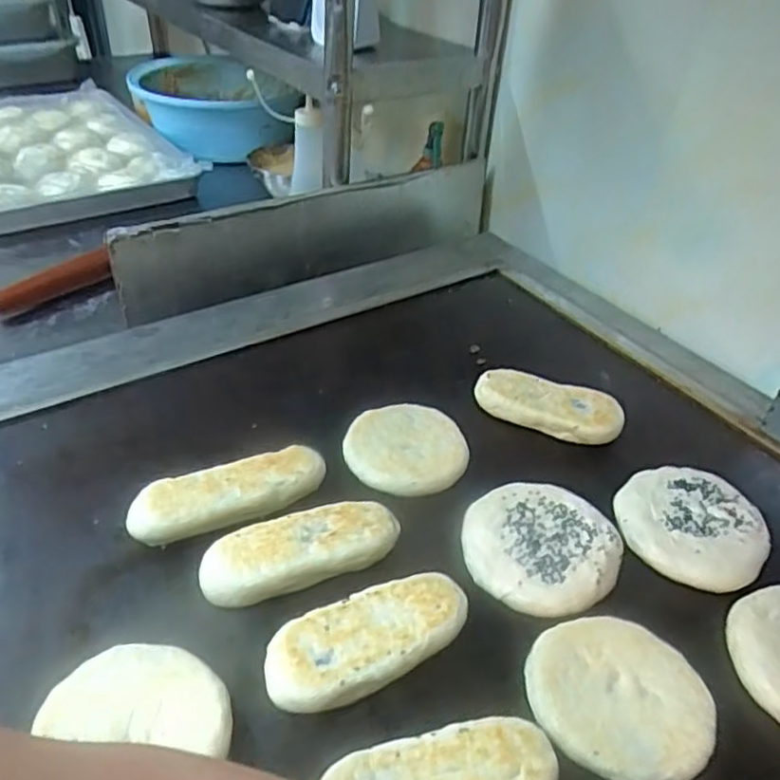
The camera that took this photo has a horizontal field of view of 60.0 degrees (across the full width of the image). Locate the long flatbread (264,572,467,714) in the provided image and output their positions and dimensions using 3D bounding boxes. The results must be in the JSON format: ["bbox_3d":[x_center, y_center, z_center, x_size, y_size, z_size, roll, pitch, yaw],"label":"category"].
[{"bbox_3d":[-0.015,0.174,0.467,0.143,0.031,0.061,-20,44,-27],"label":"long flatbread"}]

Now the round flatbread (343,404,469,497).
[{"bbox_3d":[0.014,0.054,0.621,0.108,0.029,0.099,2,38,-2],"label":"round flatbread"}]

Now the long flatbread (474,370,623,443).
[{"bbox_3d":[0.157,0.017,0.676,0.141,0.029,0.055,12,39,11],"label":"long flatbread"}]

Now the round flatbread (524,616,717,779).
[{"bbox_3d":[0.151,0.205,0.452,0.115,0.020,0.107,2,38,-2],"label":"round flatbread"}]

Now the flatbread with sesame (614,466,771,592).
[{"bbox_3d":[0.255,0.111,0.572,0.116,0.021,0.119,2,38,-2],"label":"flatbread with sesame"}]

